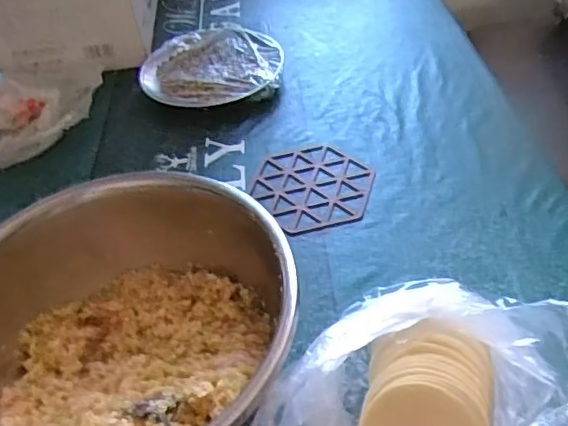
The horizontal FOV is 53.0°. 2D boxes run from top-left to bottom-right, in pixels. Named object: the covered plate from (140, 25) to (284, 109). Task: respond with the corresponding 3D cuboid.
[{"bbox_3d":[-0.094,-0.206,0.784,0.186,0.026,0.193,-5,45,5],"label":"covered plate"}]

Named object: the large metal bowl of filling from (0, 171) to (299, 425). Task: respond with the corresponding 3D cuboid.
[{"bbox_3d":[-0.118,0.096,0.418,0.247,0.108,0.240,-5,45,5],"label":"large metal bowl of filling"}]

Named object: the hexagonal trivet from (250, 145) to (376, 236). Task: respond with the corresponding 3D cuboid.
[{"bbox_3d":[0.031,-0.030,0.605,0.123,0.006,0.136,-26,47,-16],"label":"hexagonal trivet"}]

